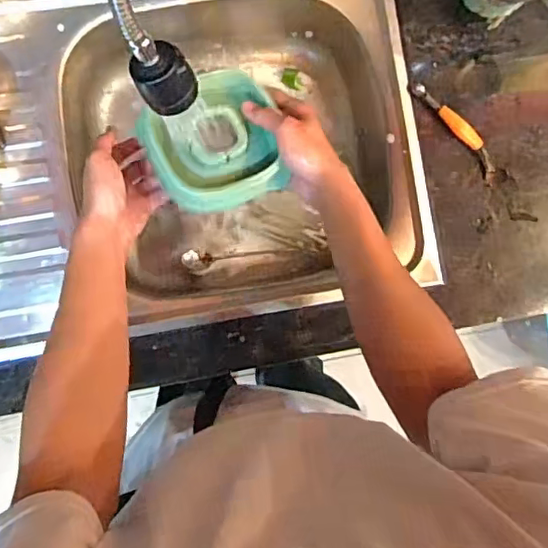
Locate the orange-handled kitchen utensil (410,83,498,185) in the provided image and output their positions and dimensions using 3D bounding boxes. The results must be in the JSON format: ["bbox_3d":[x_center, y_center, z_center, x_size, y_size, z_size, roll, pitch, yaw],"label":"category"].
[{"bbox_3d":[0.220,-0.172,0.684,0.027,0.017,0.149,-42,92,-7],"label":"orange-handled kitchen utensil"}]

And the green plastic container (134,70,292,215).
[{"bbox_3d":[-0.063,-0.135,0.576,0.124,0.040,0.136,-21,90,-7],"label":"green plastic container"}]

